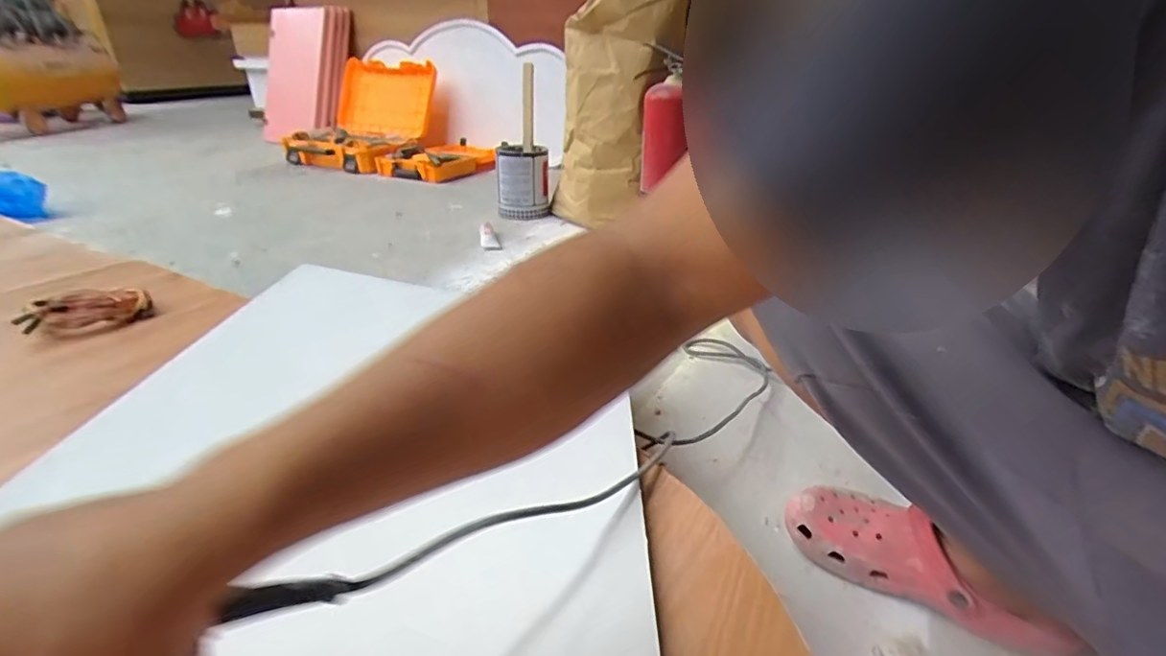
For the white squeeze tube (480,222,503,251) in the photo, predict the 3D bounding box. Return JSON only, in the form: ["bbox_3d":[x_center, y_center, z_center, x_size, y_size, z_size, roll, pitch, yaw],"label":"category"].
[{"bbox_3d":[-0.250,-0.239,1.471,0.044,0.022,0.138,-9,42,-18],"label":"white squeeze tube"}]

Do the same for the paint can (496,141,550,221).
[{"bbox_3d":[-0.189,-0.452,1.734,0.162,0.197,0.155,-1,27,-5],"label":"paint can"}]

